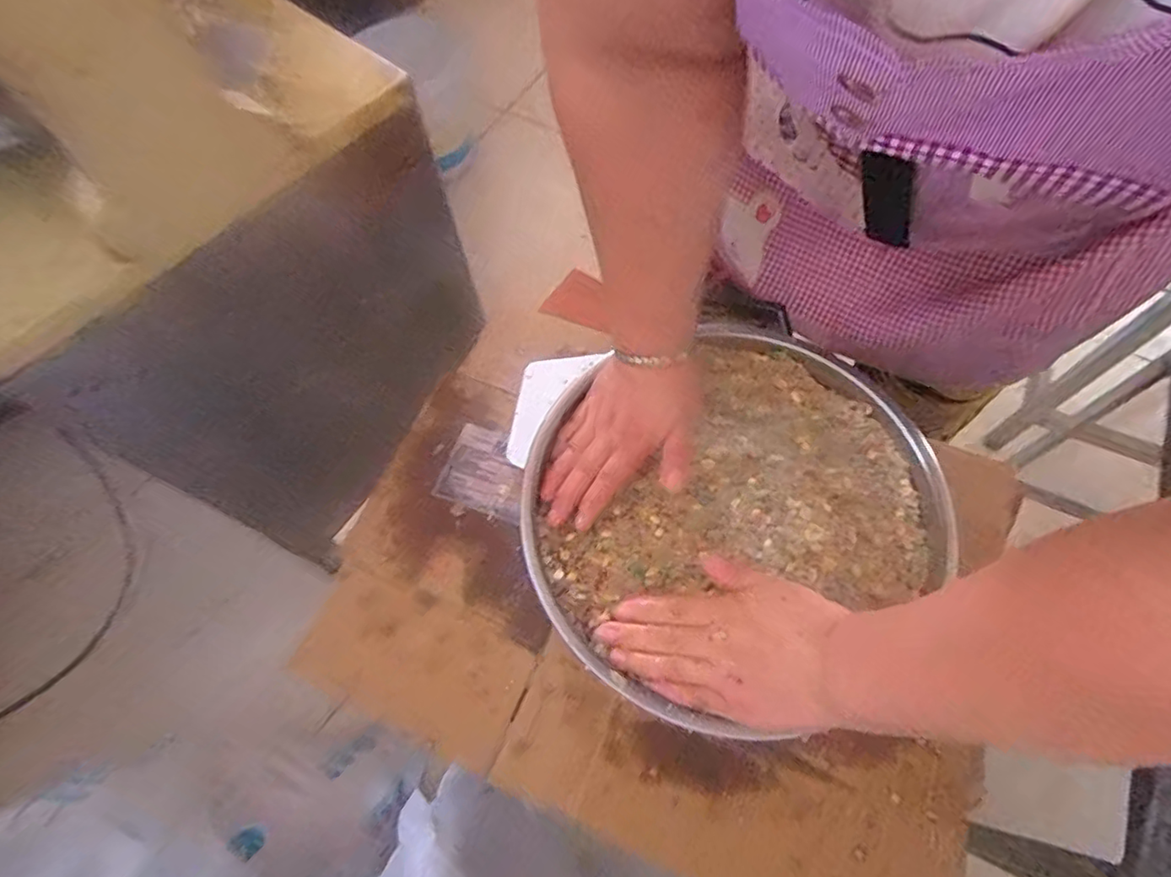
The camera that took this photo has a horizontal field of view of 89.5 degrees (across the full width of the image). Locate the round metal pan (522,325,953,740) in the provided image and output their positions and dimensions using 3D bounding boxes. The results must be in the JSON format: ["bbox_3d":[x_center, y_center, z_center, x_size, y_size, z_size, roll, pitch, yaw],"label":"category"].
[{"bbox_3d":[0.117,0.051,0.479,0.330,0.043,0.308,-37,74,-14],"label":"round metal pan"}]

